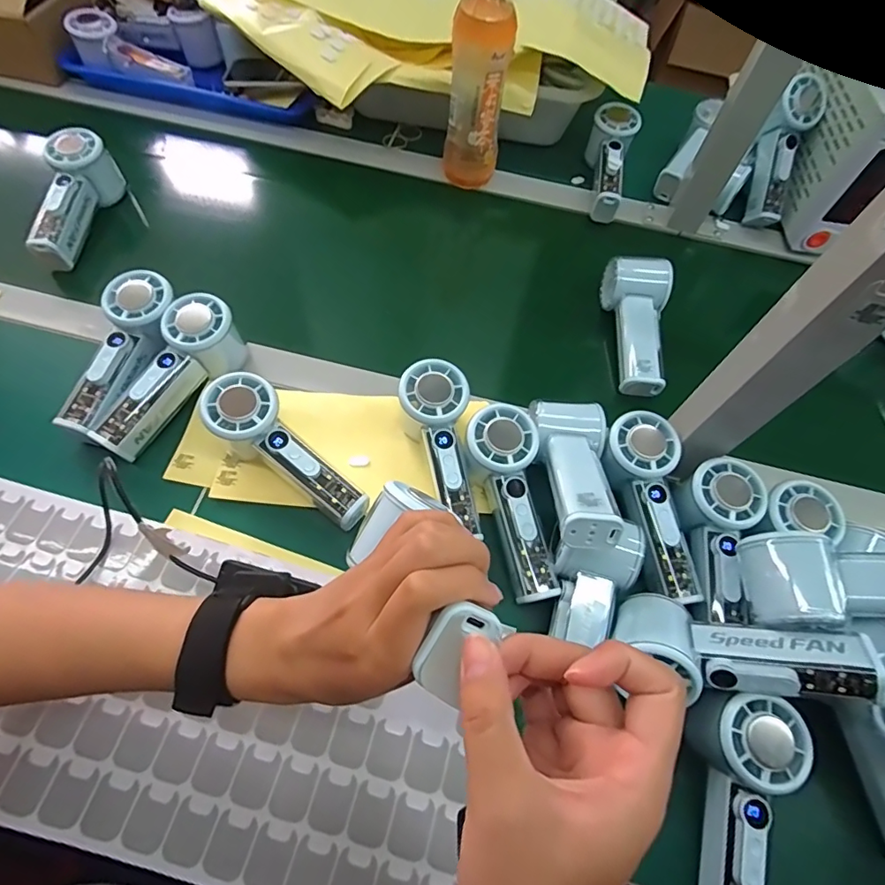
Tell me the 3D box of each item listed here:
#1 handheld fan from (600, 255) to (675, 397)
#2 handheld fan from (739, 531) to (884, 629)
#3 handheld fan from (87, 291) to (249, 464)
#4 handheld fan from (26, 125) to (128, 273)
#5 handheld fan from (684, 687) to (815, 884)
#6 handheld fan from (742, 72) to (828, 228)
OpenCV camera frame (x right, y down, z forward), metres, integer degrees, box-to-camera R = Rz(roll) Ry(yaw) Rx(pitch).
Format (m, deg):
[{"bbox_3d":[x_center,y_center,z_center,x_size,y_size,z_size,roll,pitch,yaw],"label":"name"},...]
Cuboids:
[{"bbox_3d":[0.205,-0.121,0.514,0.057,0.049,0.142,2,62,-3],"label":"handheld fan"},{"bbox_3d":[0.286,0.096,0.354,0.151,0.071,0.063,-1,62,-5],"label":"handheld fan"},{"bbox_3d":[-0.239,-0.056,0.448,0.055,0.062,0.155,29,76,11],"label":"handheld fan"},{"bbox_3d":[-0.388,-0.255,0.531,0.054,0.059,0.159,-1,62,-5],"label":"handheld fan"},{"bbox_3d":[0.189,0.241,0.327,0.062,0.050,0.155,15,78,4],"label":"handheld fan"},{"bbox_3d":[0.402,-0.344,0.600,0.051,0.039,0.158,15,105,4],"label":"handheld fan"}]

